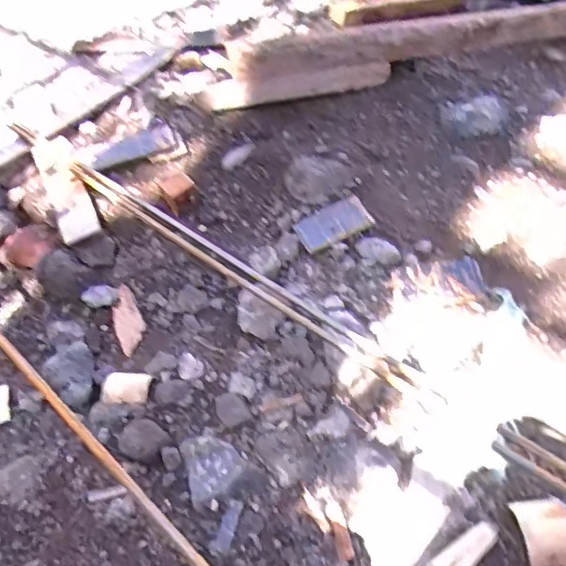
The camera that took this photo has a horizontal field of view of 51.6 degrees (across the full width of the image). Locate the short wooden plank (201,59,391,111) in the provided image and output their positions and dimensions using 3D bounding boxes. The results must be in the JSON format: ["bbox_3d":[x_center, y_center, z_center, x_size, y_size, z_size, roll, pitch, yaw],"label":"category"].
[{"bbox_3d":[0.025,-0.356,1.062,0.351,0.058,0.025,-13,47,-10],"label":"short wooden plank"}]

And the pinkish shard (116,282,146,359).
[{"bbox_3d":[-0.218,0.051,0.831,0.039,0.011,0.110,-12,62,-9],"label":"pinkish shard"}]

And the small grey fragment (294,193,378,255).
[{"bbox_3d":[0.075,-0.089,0.875,0.108,0.007,0.064,-27,57,-5],"label":"small grey fragment"}]

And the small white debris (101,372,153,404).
[{"bbox_3d":[-0.198,0.132,0.742,0.059,0.023,0.036,1,46,4],"label":"small white debris"}]

